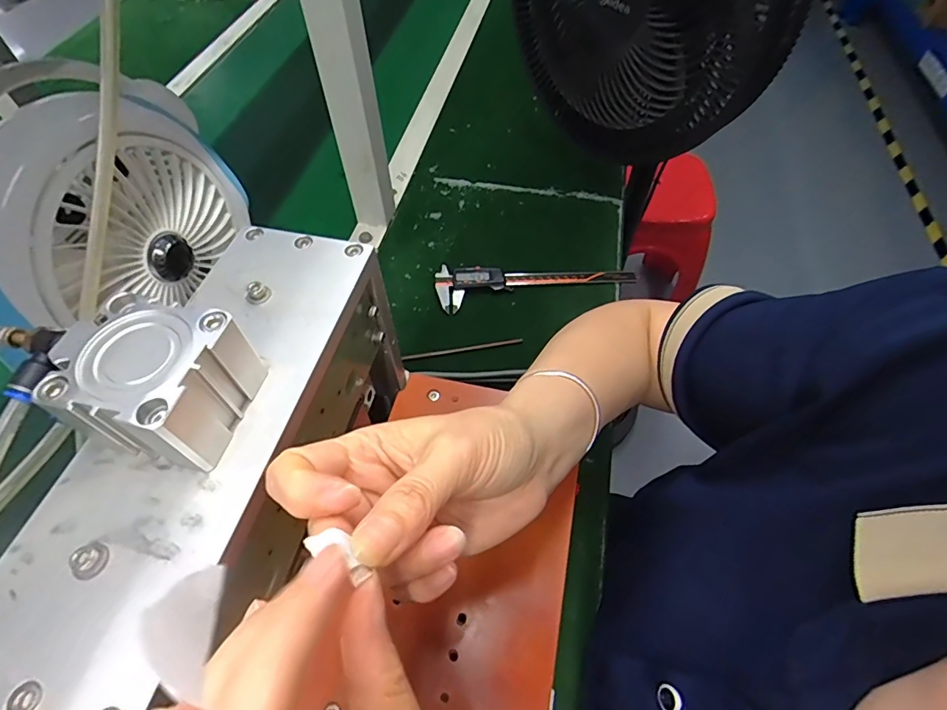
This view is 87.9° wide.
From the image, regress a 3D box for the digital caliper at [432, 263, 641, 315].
[{"bbox_3d":[0.073,-0.080,0.570,0.230,0.015,0.057,-1,56,0],"label":"digital caliper"}]

